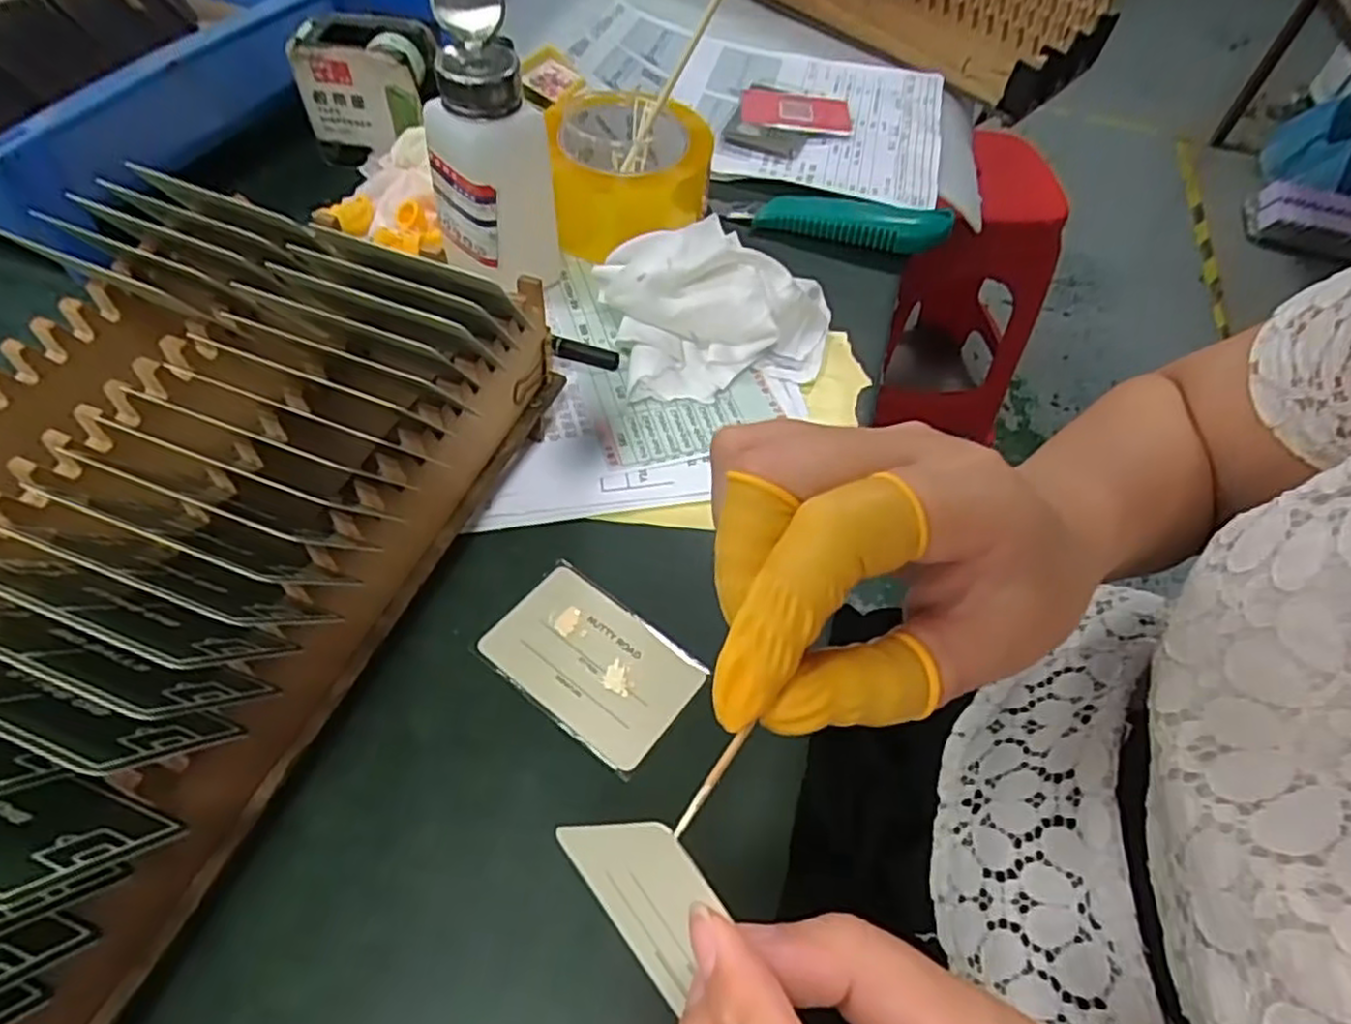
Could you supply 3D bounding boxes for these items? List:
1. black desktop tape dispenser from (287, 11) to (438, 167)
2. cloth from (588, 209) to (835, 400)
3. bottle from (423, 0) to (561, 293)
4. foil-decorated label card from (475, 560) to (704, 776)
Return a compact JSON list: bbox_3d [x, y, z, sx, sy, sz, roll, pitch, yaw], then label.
[{"bbox_3d":[-0.196,-0.275,0.485,0.080,0.072,0.055,10,54,2],"label":"black desktop tape dispenser"},{"bbox_3d":[0.029,-0.115,0.406,0.137,0.065,0.083,-2,54,-7],"label":"cloth"},{"bbox_3d":[-0.095,-0.188,0.386,0.065,0.139,0.060,-9,55,-12],"label":"bottle"},{"bbox_3d":[-0.036,0.063,0.311,0.084,0.004,0.052,34,61,19],"label":"foil-decorated label card"}]

